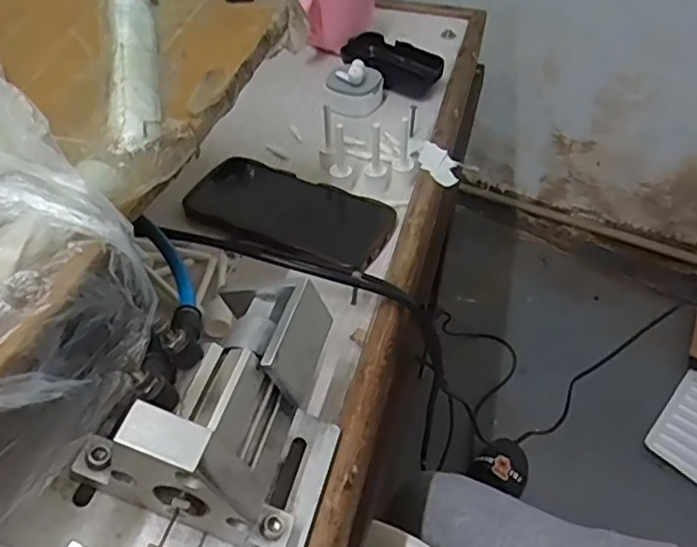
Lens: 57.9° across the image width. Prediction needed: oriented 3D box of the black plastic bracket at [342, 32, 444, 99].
[{"bbox_3d":[0.044,-0.229,0.675,0.114,0.022,0.055,35,55,28],"label":"black plastic bracket"}]

